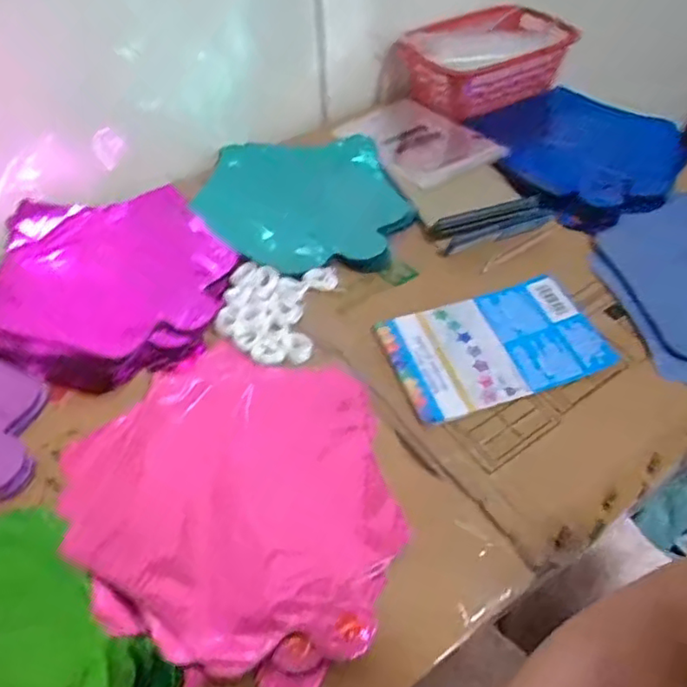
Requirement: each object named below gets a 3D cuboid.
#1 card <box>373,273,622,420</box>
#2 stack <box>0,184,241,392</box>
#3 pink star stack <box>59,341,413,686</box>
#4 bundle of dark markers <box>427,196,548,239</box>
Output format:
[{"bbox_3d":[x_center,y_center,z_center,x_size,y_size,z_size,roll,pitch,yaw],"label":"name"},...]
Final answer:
[{"bbox_3d":[0.133,0.000,0.570,0.189,0.011,0.114,-16,55,-16],"label":"card"},{"bbox_3d":[-0.231,-0.060,0.617,0.239,0.034,0.235,6,50,6],"label":"stack"},{"bbox_3d":[-0.081,0.110,0.469,0.230,0.012,0.265,-12,51,-9],"label":"pink star stack"},{"bbox_3d":[0.153,-0.134,0.670,0.134,0.012,0.019,-15,51,-11],"label":"bundle of dark markers"}]

